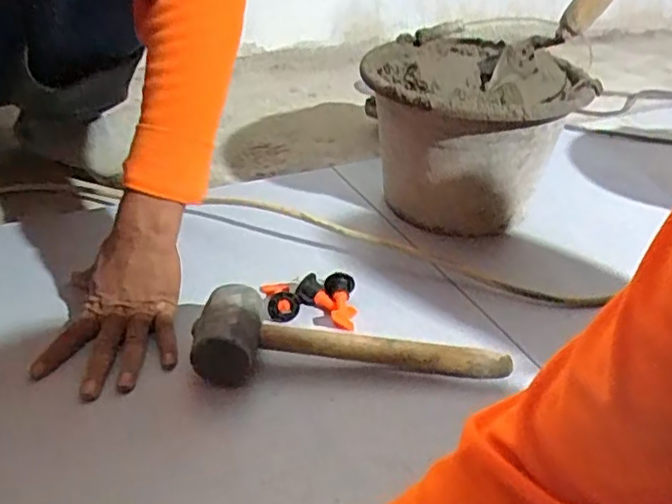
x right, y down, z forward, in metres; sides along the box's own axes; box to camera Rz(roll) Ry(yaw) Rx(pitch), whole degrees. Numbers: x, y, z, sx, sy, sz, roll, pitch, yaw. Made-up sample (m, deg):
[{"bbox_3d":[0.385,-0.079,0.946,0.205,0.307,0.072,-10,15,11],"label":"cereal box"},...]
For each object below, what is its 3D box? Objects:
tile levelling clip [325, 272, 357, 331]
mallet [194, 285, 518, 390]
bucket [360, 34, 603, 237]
[{"bbox_3d":[0.006,0.053,0.679,0.031,0.029,0.063,0,50,-6],"label":"tile levelling clip"},{"bbox_3d":[0.019,0.084,0.613,0.297,0.065,0.074,1,34,-3],"label":"mallet"},{"bbox_3d":[0.167,-0.159,0.846,0.251,0.214,0.251,3,34,-2],"label":"bucket"}]

